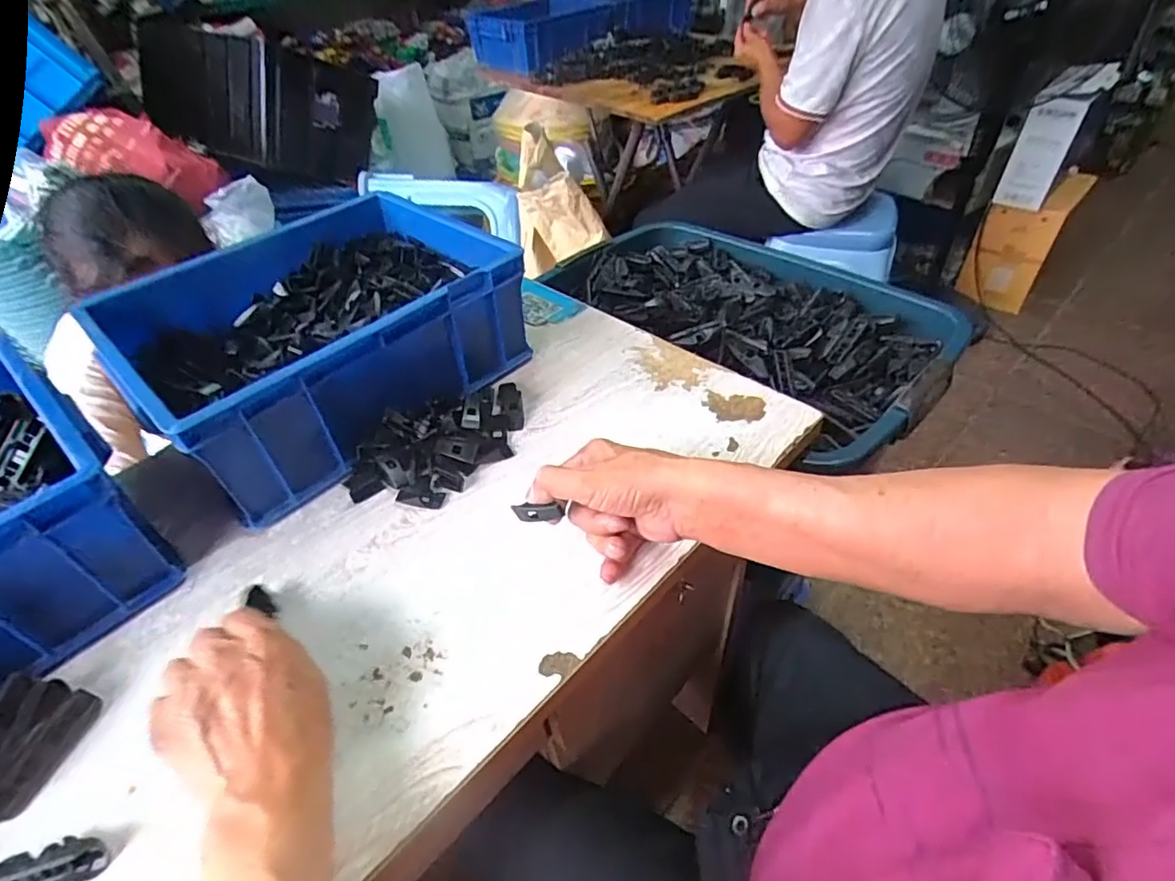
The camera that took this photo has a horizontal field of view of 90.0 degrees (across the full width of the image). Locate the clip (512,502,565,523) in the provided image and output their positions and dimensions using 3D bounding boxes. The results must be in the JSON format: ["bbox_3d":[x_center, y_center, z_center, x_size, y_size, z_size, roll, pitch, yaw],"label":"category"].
[{"bbox_3d":[-0.037,0.053,0.440,0.040,0.019,0.005,-3,42,23],"label":"clip"}]

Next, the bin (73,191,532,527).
[{"bbox_3d":[-0.265,-0.115,0.608,0.282,0.125,0.346,31,53,31],"label":"bin"}]

